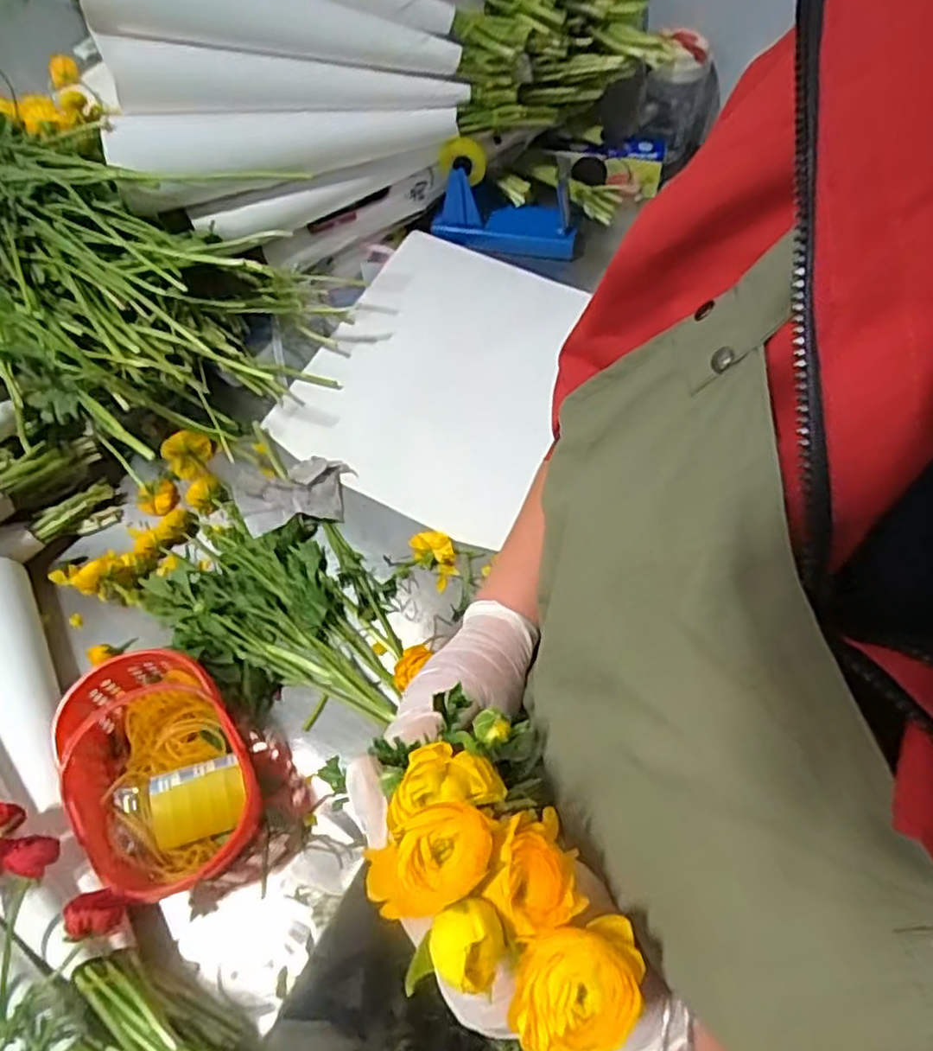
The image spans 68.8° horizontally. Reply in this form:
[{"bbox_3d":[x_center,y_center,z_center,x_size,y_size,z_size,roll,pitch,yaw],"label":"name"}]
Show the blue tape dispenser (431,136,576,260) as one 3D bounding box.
[{"bbox_3d":[0.051,-0.432,0.899,0.193,0.117,0.075,10,62,9],"label":"blue tape dispenser"}]

